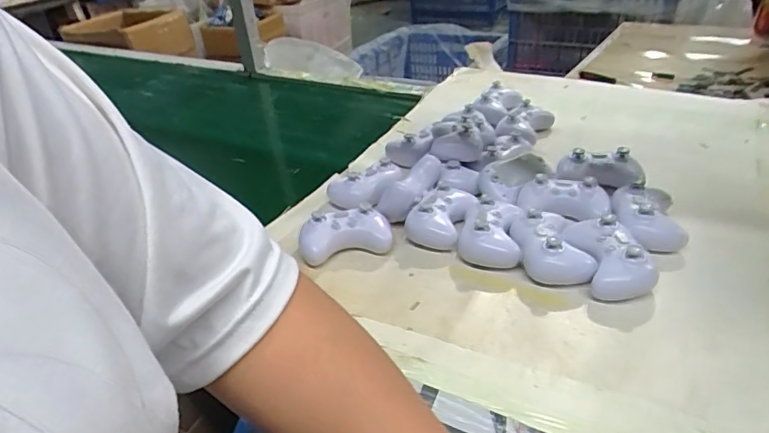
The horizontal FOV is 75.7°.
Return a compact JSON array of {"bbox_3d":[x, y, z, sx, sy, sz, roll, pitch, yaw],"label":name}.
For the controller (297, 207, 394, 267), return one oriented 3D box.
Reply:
[{"bbox_3d":[-0.047,0.021,0.614,0.111,0.043,0.055,-6,35,-3],"label":"controller"}]

